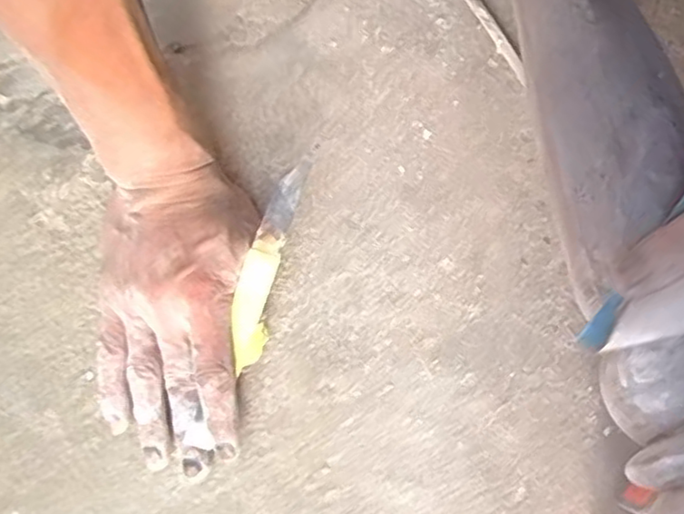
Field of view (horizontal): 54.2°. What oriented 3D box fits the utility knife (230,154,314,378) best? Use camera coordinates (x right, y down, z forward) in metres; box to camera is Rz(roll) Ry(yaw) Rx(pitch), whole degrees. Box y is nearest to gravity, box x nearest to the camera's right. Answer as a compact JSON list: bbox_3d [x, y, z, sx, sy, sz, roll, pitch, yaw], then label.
[{"bbox_3d":[-0.042,0.002,0.387,0.017,0.025,0.124,15,87,3],"label":"utility knife"}]

